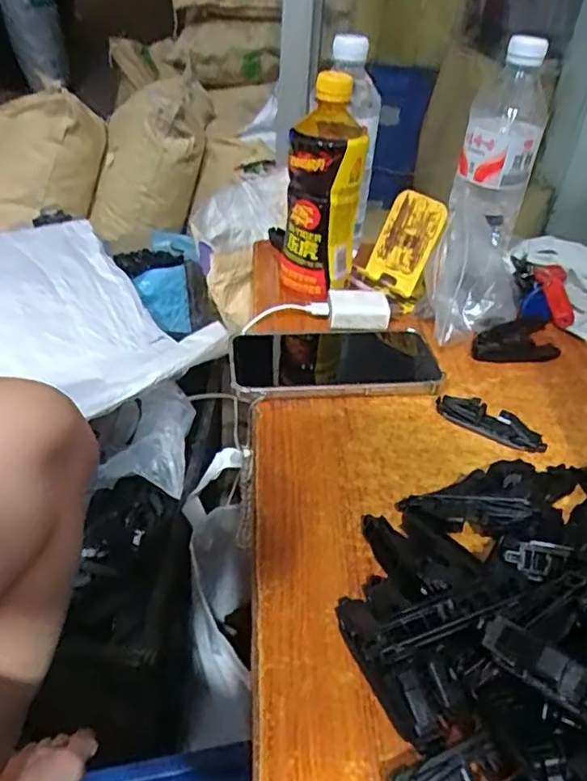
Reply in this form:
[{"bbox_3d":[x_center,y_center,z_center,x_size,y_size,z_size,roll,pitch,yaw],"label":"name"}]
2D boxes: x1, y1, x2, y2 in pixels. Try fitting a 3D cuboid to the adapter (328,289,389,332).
[{"bbox_3d":[0.059,-0.073,0.553,0.054,0.021,0.041,3,36,0],"label":"adapter"}]

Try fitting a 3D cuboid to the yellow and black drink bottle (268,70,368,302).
[{"bbox_3d":[0.023,-0.181,0.546,0.073,0.181,0.068,6,36,4],"label":"yellow and black drink bottle"}]

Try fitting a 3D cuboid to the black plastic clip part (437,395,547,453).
[{"bbox_3d":[0.144,0.023,0.444,0.079,0.019,0.018,26,42,28],"label":"black plastic clip part"}]

